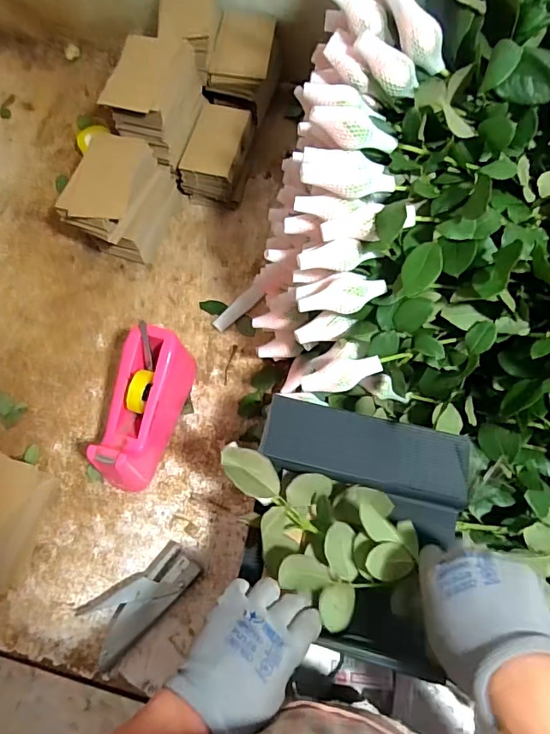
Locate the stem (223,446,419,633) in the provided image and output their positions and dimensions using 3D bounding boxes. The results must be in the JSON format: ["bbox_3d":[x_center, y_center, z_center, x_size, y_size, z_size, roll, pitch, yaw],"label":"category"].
[{"bbox_3d":[0.035,0.145,0.473,0.190,0.058,0.123,40,73,15],"label":"stem"}]

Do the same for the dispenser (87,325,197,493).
[{"bbox_3d":[-0.173,0.056,0.628,0.071,0.100,0.193,15,69,6],"label":"dispenser"}]

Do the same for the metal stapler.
[{"bbox_3d":[-0.163,0.276,0.581,0.141,0.023,0.070,-40,73,-15],"label":"metal stapler"}]

